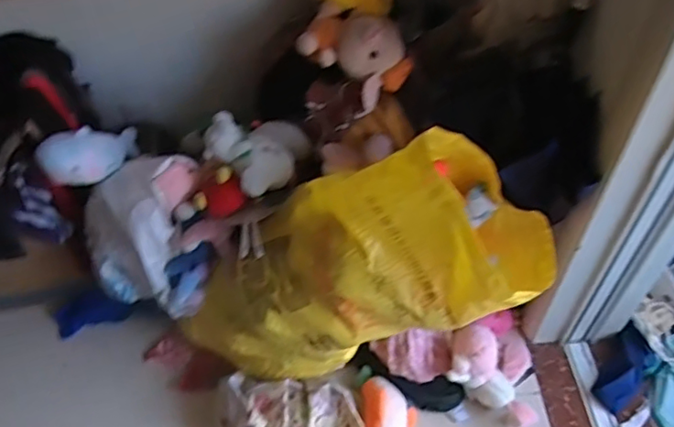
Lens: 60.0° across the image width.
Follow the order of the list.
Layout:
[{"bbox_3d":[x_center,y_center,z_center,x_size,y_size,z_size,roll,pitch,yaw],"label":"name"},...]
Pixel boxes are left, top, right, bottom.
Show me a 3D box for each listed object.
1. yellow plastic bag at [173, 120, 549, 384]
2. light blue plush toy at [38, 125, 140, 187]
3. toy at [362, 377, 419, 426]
[{"bbox_3d":[-0.014,0.158,1.246,0.830,0.451,0.295,-26,47,28],"label":"yellow plastic bag"},{"bbox_3d":[-0.524,-0.143,1.300,0.101,0.105,0.282,16,23,16],"label":"light blue plush toy"},{"bbox_3d":[0.119,0.488,1.369,0.137,0.104,0.214,3,50,6],"label":"toy"}]

